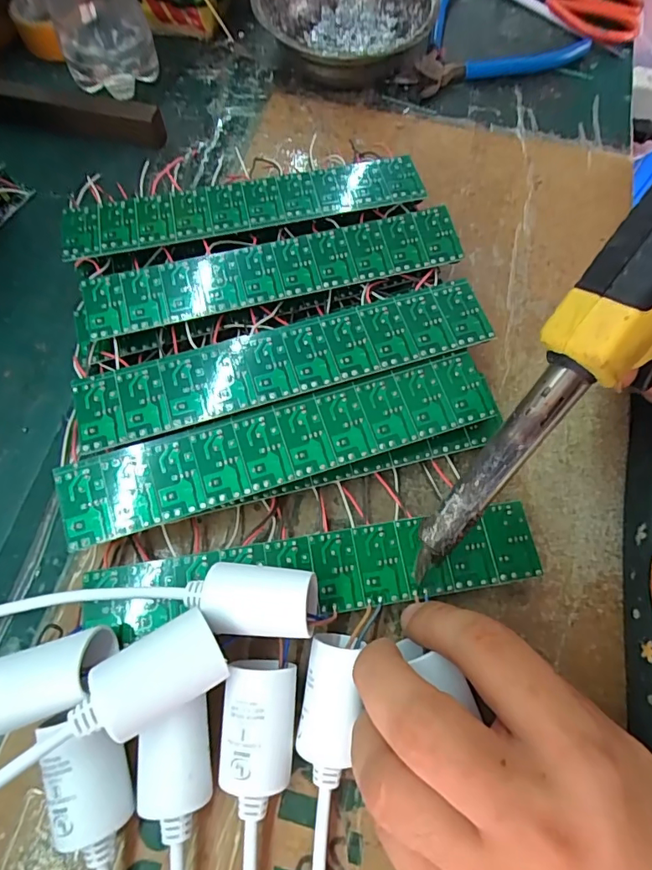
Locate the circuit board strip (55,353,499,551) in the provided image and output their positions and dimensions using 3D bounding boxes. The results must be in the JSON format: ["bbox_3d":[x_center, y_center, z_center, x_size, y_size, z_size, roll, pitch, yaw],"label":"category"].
[{"bbox_3d":[-0.019,0.004,0.222,0.199,0.004,0.039,-17,75,-8],"label":"circuit board strip"}]

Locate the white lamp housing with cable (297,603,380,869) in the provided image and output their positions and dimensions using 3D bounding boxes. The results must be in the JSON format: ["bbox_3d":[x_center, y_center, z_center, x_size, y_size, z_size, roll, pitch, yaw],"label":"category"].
[{"bbox_3d":[0.002,0.178,0.173,0.029,0.032,0.214,2,78,1],"label":"white lamp housing with cable"}]

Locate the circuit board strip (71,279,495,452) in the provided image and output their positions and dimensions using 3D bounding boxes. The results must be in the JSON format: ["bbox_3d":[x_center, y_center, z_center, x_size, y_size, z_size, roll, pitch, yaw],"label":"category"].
[{"bbox_3d":[-0.019,-0.037,0.232,0.199,0.004,0.040,-15,70,-7],"label":"circuit board strip"}]

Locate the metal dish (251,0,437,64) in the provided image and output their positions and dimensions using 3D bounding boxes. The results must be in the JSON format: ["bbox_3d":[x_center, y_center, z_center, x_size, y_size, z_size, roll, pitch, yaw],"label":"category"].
[{"bbox_3d":[0.013,-0.303,0.347,0.123,0.041,0.122,0,69,0],"label":"metal dish"}]

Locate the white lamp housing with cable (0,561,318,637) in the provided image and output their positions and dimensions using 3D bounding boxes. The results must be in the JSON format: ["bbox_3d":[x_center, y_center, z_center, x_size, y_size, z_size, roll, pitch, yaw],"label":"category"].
[{"bbox_3d":[-0.106,0.071,0.204,0.202,0.042,0.027,0,69,0],"label":"white lamp housing with cable"}]

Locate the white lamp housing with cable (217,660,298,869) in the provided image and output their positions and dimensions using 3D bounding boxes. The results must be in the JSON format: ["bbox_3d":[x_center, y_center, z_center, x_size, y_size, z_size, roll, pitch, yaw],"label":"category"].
[{"bbox_3d":[-0.028,0.188,0.166,0.027,0.029,0.201,1,69,0],"label":"white lamp housing with cable"}]

